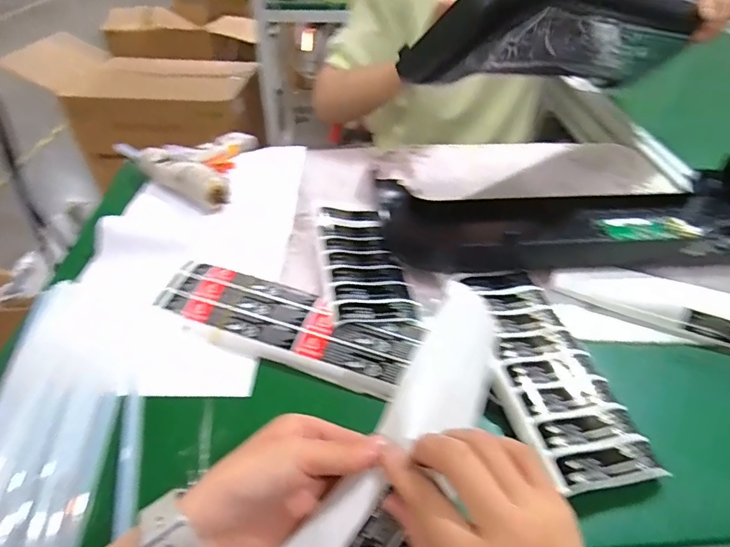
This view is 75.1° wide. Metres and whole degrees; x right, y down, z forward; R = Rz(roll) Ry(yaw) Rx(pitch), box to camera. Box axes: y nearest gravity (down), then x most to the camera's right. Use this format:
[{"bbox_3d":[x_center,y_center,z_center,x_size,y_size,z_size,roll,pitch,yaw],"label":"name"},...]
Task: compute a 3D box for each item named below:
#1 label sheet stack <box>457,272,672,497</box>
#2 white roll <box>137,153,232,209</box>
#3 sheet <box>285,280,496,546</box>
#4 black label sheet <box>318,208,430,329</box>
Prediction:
[{"bbox_3d":[0.151,0.076,0.417,0.093,0.014,0.223,-8,41,-11],"label":"label sheet stack"},{"bbox_3d":[-0.253,-0.136,0.660,0.172,0.039,0.053,28,48,27],"label":"white roll"},{"bbox_3d":[0.020,0.118,0.288,0.068,0.036,0.239,24,70,23],"label":"sheet"},{"bbox_3d":[-0.004,-0.020,0.515,0.083,0.009,0.205,-7,41,-9],"label":"black label sheet"}]

